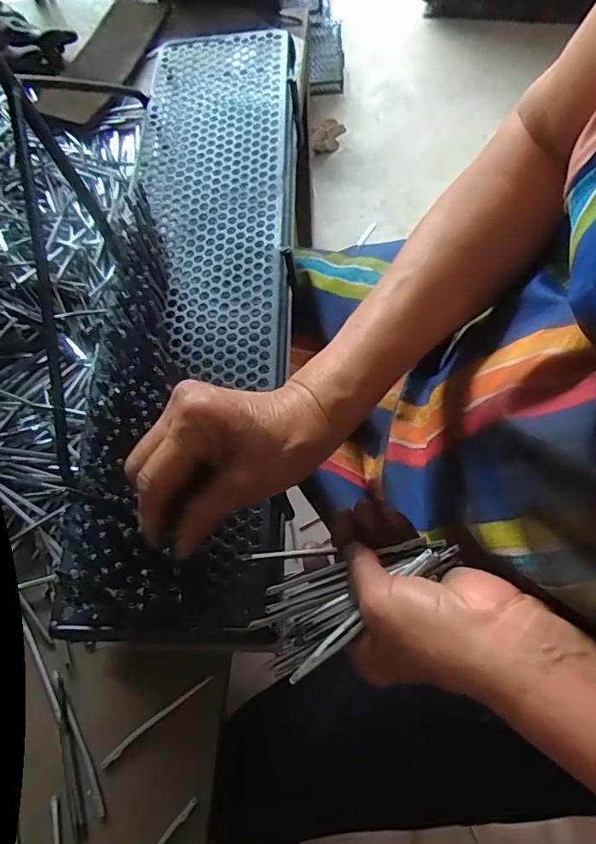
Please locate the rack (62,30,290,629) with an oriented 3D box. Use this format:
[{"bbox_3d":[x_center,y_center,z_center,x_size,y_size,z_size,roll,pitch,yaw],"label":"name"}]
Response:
[{"bbox_3d":[-0.085,-0.139,0.462,0.150,0.054,0.595,2,62,-4],"label":"rack"}]

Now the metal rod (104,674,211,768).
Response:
[{"bbox_3d":[-0.106,0.224,0.406,0.095,0.005,0.007,-37,69,-12],"label":"metal rod"}]

